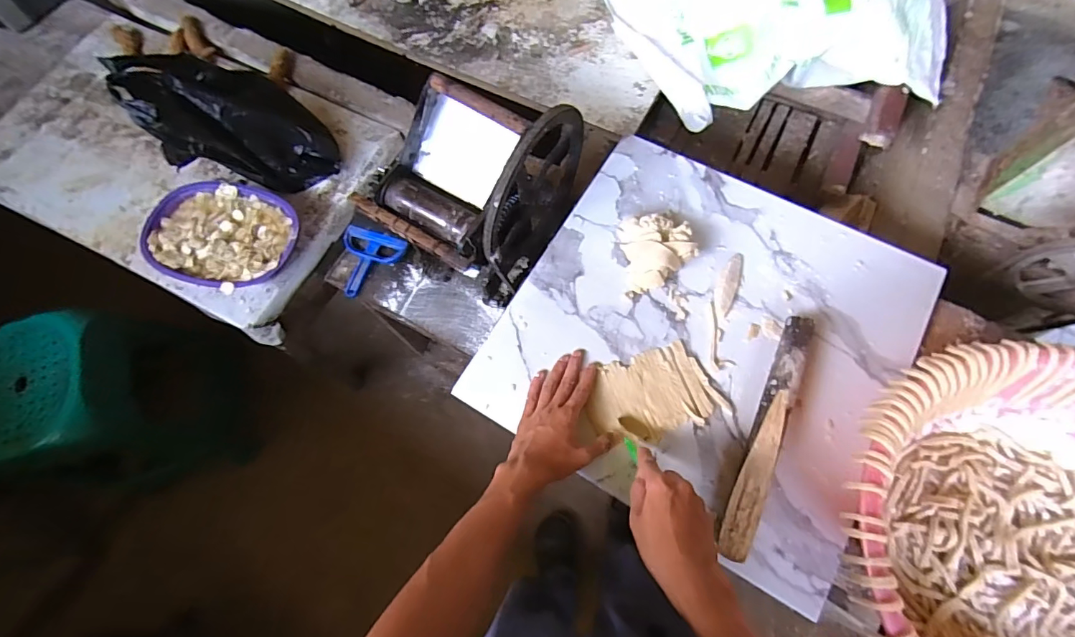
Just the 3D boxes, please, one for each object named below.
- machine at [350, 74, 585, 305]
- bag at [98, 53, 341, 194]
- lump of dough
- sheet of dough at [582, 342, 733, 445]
[{"bbox_3d":[-0.099,-0.211,0.813,0.246,0.359,0.289,31,75,11],"label":"machine"},{"bbox_3d":[-0.583,-0.382,0.959,0.273,0.301,0.164,-14,72,-3],"label":"bag"},{"bbox_3d":[0.169,-0.097,0.671,0.097,0.043,0.110,-8,71,-1],"label":"lump of dough"},{"bbox_3d":[0.145,0.097,0.618,0.166,0.007,0.106,-16,68,-4],"label":"sheet of dough"}]

